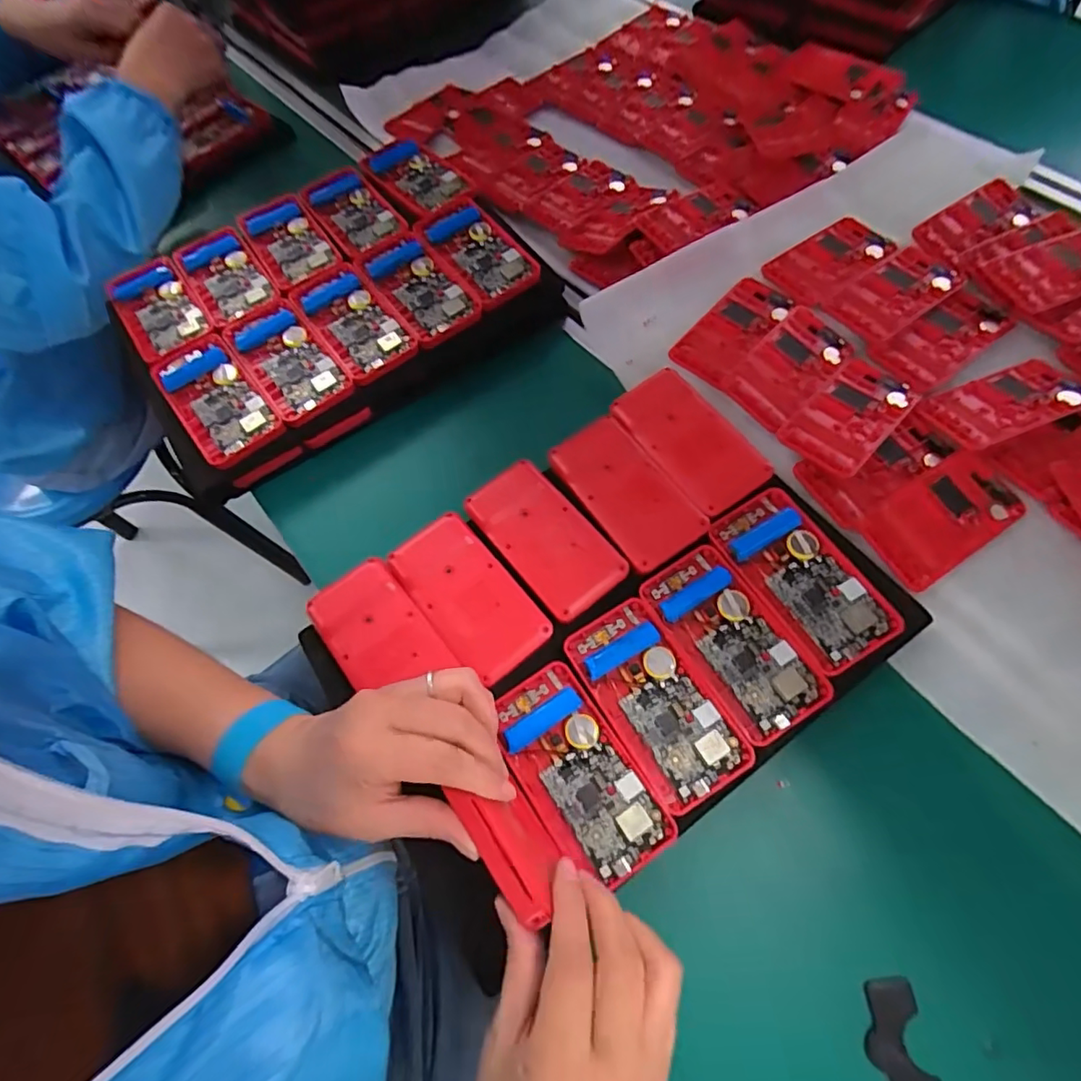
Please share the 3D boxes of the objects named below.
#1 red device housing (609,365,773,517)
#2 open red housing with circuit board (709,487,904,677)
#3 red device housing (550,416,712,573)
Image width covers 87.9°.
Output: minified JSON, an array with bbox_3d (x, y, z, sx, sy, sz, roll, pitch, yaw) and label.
[{"bbox_3d":[0.109,-0.073,0.414,0.063,0.014,0.114,-31,66,-10],"label":"red device housing"},{"bbox_3d":[0.173,0.022,0.369,0.064,0.012,0.120,-30,66,-10],"label":"open red housing with circuit board"},{"bbox_3d":[0.061,-0.037,0.401,0.061,0.009,0.114,-33,67,-11],"label":"red device housing"}]

